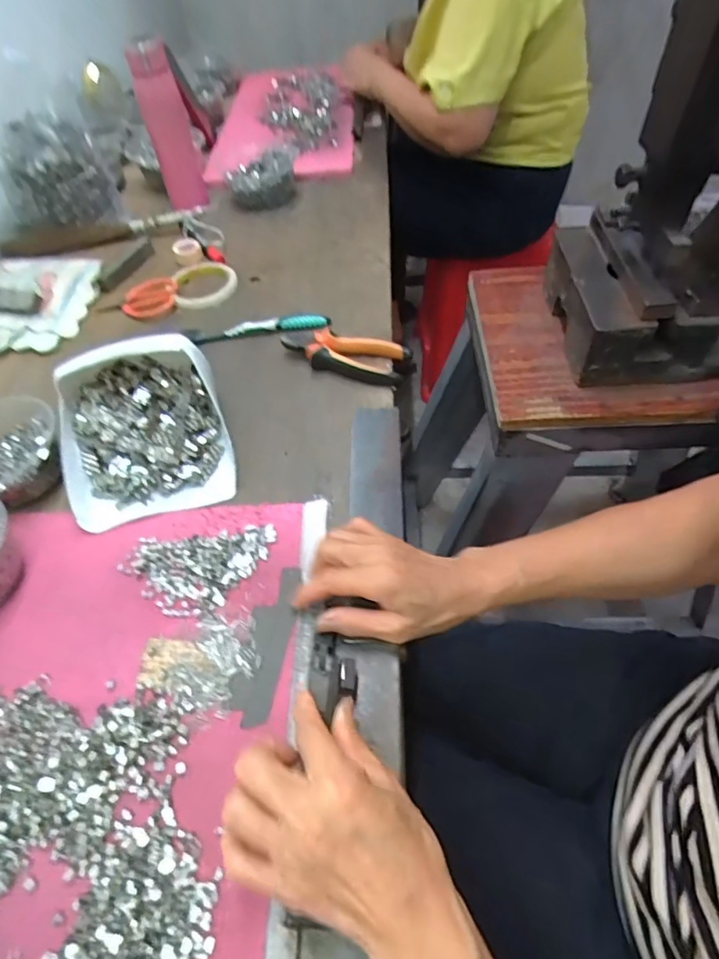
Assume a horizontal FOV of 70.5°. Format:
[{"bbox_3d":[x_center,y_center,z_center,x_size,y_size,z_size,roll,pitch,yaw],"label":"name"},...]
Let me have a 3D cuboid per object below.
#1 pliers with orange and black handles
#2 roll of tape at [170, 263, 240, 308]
[{"bbox_3d":[-0.020,-0.149,0.592,0.161,0.032,0.055,20,58,20],"label":"pliers with orange and black handles"},{"bbox_3d":[-0.217,-0.275,0.717,0.088,0.022,0.086,-3,53,4],"label":"roll of tape"}]

